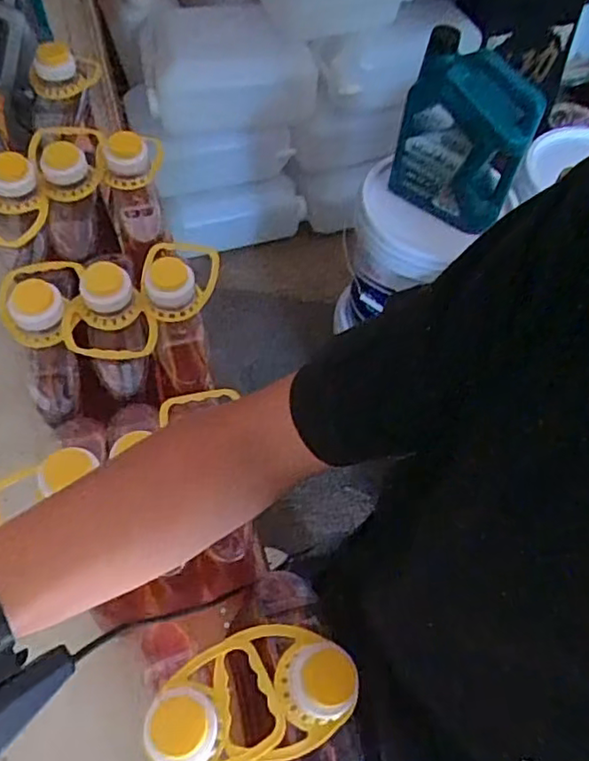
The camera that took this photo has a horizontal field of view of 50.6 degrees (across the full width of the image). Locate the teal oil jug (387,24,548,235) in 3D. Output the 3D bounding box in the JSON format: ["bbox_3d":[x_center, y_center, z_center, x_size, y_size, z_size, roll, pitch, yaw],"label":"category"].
[{"bbox_3d":[0.298,-0.435,1.103,0.213,0.266,0.122,26,61,12],"label":"teal oil jug"}]

